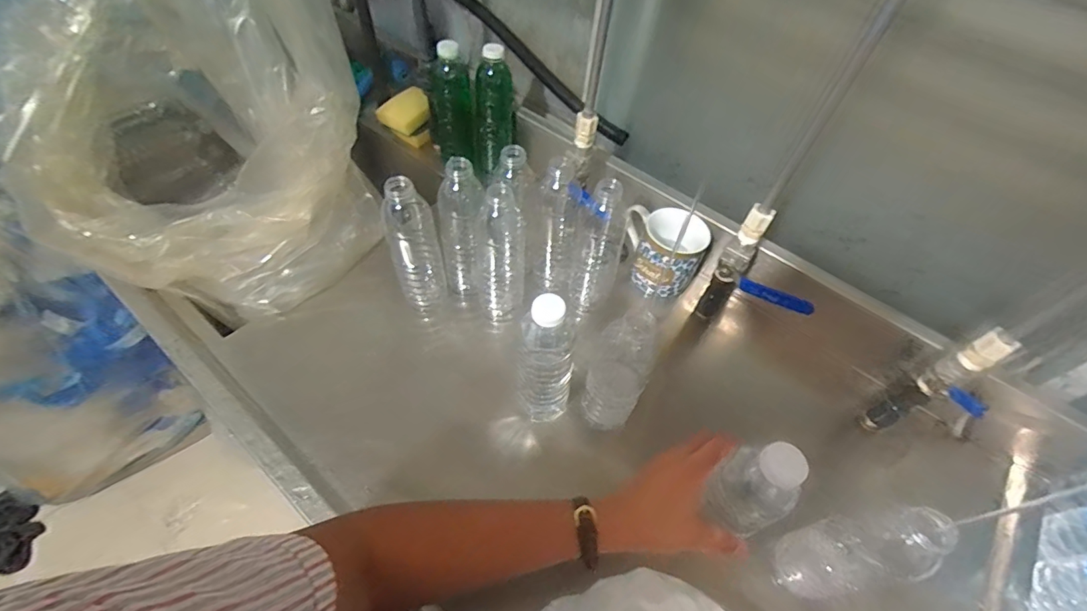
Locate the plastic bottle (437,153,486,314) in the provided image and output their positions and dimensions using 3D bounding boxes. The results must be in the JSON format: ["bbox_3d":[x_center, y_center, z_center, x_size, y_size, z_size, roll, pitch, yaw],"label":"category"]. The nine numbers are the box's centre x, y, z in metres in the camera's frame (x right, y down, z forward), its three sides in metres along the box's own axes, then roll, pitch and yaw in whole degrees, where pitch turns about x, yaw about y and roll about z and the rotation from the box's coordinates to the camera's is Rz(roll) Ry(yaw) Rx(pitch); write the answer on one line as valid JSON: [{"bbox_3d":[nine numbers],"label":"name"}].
[{"bbox_3d":[-0.107,-0.079,0.622,0.056,0.221,0.065,-2,54,-7],"label":"plastic bottle"}]

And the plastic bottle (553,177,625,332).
[{"bbox_3d":[0.061,-0.065,0.628,0.076,0.230,0.072,14,54,5],"label":"plastic bottle"}]

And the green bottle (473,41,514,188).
[{"bbox_3d":[-0.086,-0.312,0.793,0.069,0.223,0.059,-2,54,-7],"label":"green bottle"}]

